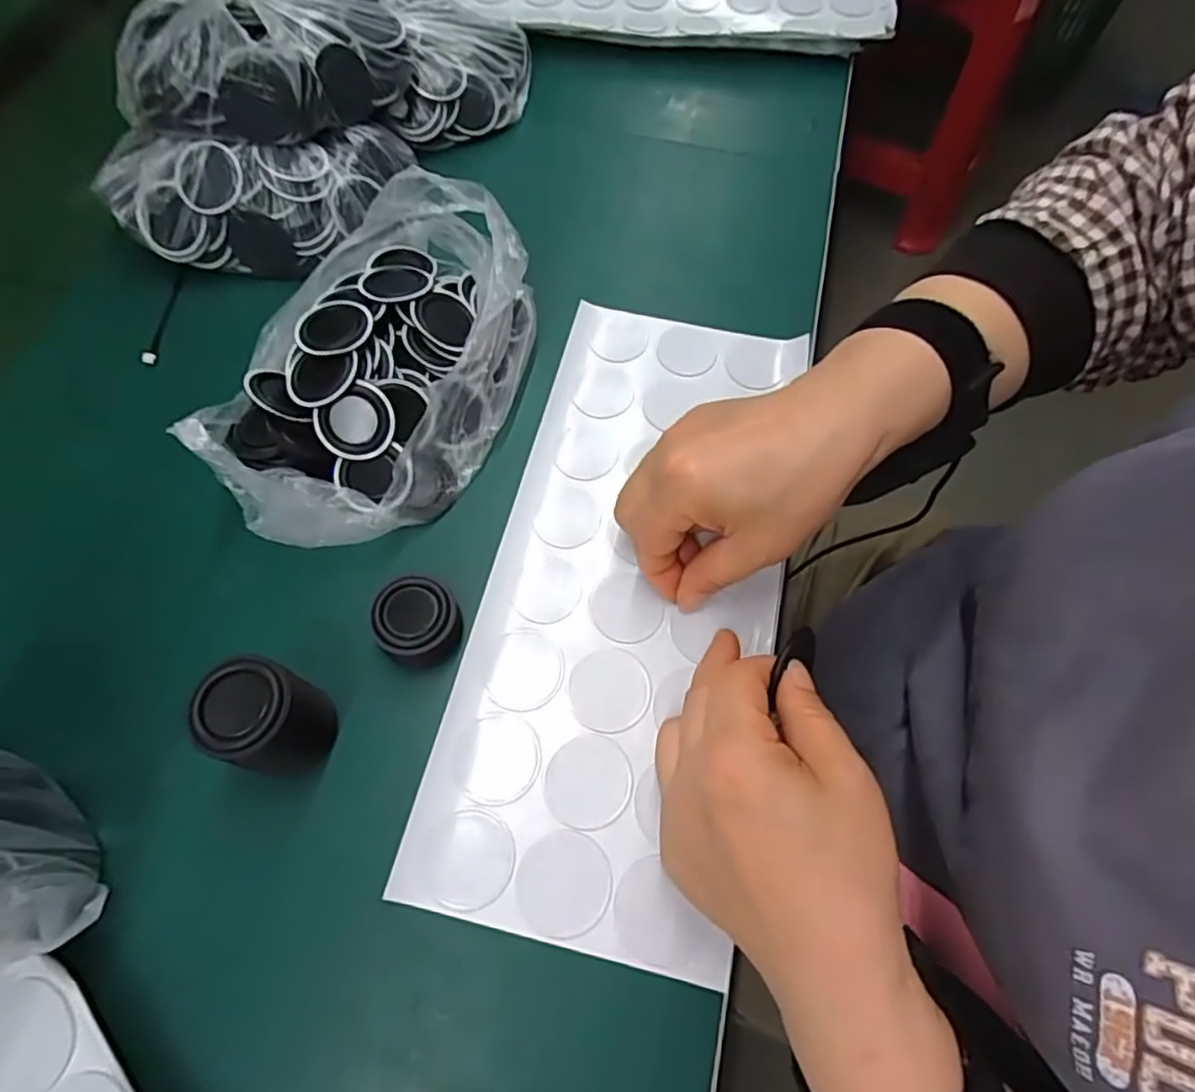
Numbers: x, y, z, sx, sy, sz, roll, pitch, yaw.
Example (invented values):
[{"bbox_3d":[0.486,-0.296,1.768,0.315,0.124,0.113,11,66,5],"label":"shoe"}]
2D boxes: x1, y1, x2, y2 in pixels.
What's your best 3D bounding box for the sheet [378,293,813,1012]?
[{"bbox_3d":[0.017,0.013,0.332,0.139,0.008,0.327,13,66,5],"label":"sheet"}]

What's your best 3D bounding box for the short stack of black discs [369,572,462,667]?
[{"bbox_3d":[-0.082,0.038,0.305,0.037,0.026,0.042,-28,70,-15],"label":"short stack of black discs"}]

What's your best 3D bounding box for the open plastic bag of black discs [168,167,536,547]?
[{"bbox_3d":[-0.113,-0.092,0.333,0.129,0.070,0.196,13,66,3],"label":"open plastic bag of black discs"}]

